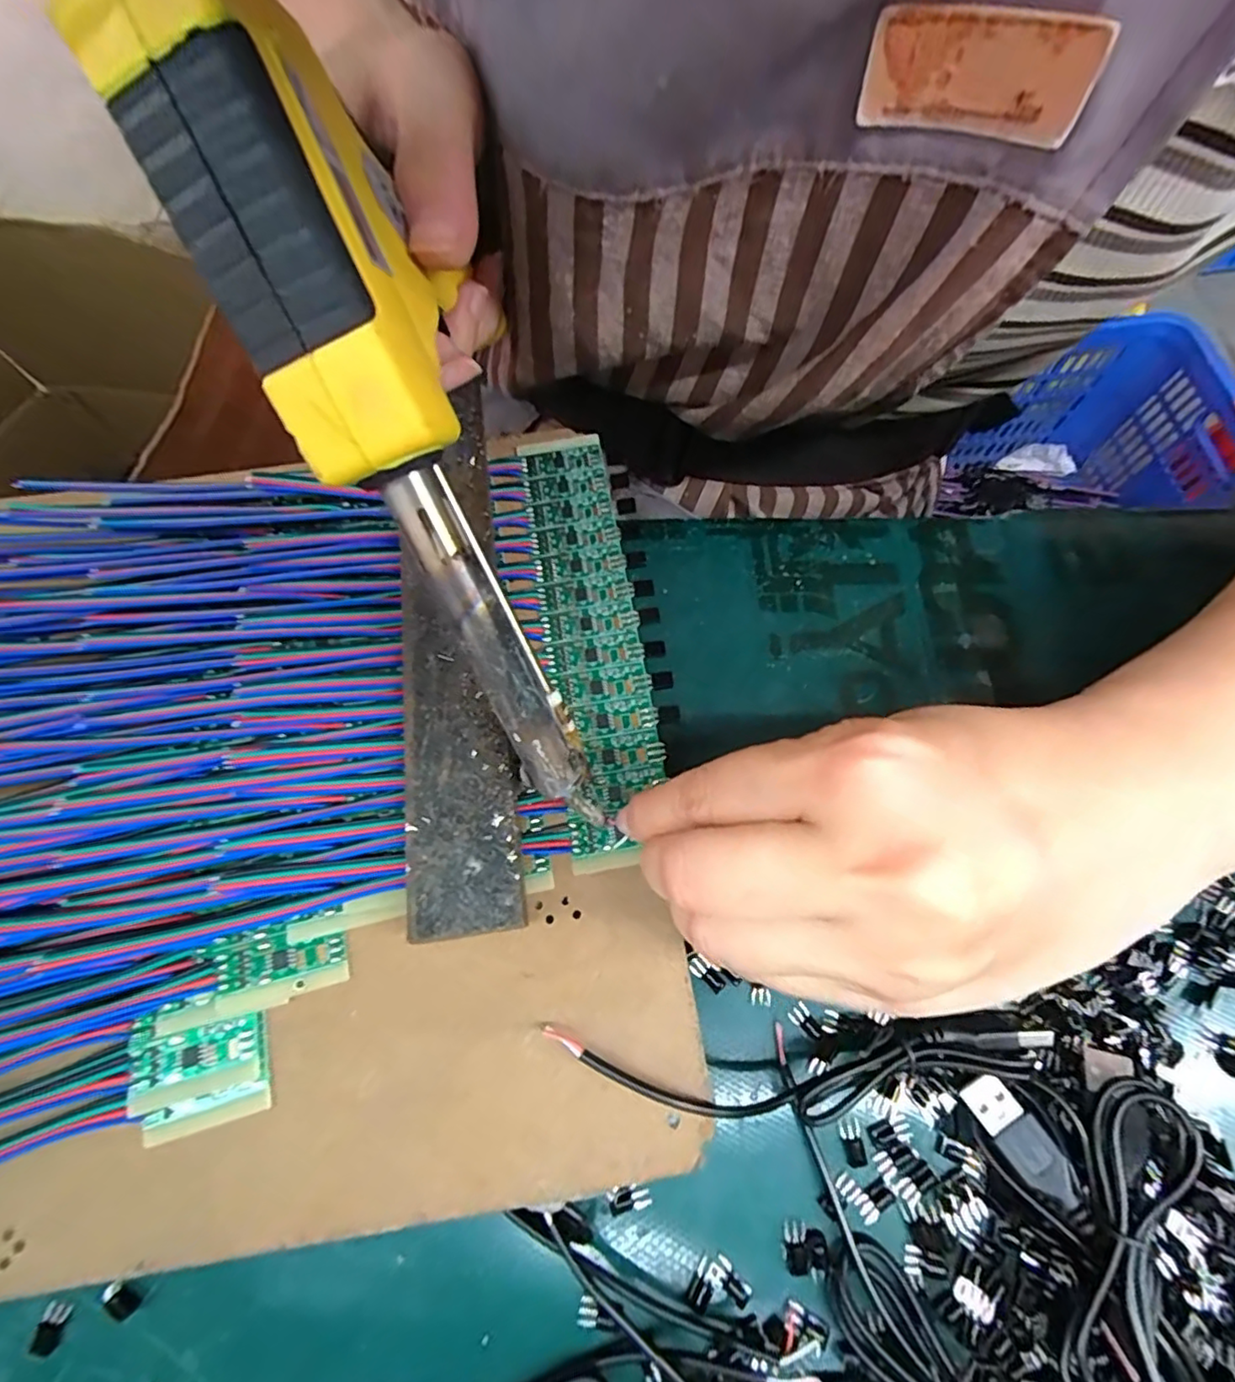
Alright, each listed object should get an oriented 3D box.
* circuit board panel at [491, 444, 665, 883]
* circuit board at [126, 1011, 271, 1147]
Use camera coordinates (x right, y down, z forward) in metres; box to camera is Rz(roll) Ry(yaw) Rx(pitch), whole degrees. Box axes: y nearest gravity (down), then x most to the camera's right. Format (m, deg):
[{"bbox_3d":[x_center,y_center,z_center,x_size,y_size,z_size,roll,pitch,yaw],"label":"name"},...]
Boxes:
[{"bbox_3d":[-0.011,-0.026,0.213,0.036,0.004,0.167,-9,68,-2],"label":"circuit board panel"},{"bbox_3d":[-0.113,0.102,0.163,0.034,0.005,0.028,-15,68,-5],"label":"circuit board"}]

